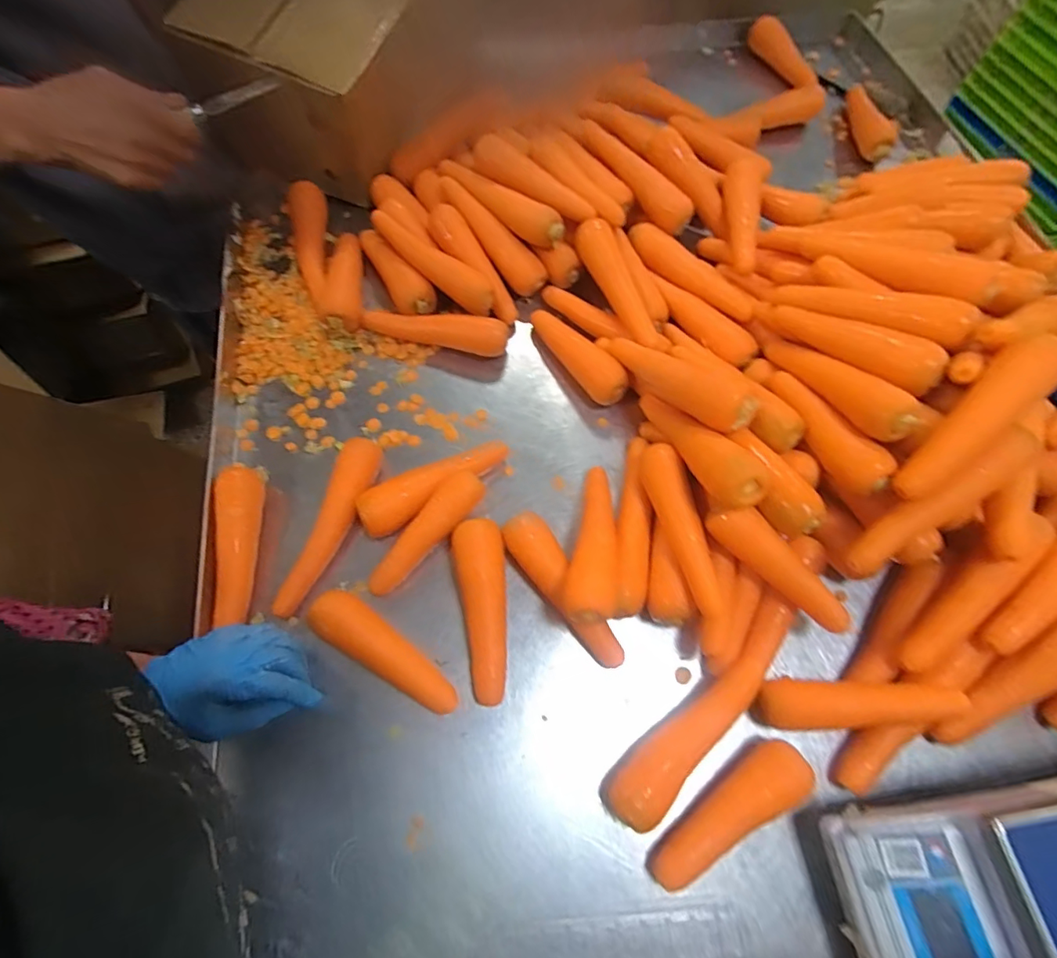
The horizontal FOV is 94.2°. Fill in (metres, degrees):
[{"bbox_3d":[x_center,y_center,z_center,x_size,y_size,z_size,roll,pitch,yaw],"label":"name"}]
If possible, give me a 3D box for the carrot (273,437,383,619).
[{"bbox_3d":[-0.205,0.050,0.518,0.041,0.044,0.193,17,67,6],"label":"carrot"}]

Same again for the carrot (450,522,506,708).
[{"bbox_3d":[-0.043,0.129,0.488,0.051,0.050,0.173,-8,67,-5],"label":"carrot"}]

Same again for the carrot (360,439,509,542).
[{"bbox_3d":[-0.098,0.007,0.535,0.170,0.048,0.046,-28,71,-13],"label":"carrot"}]

